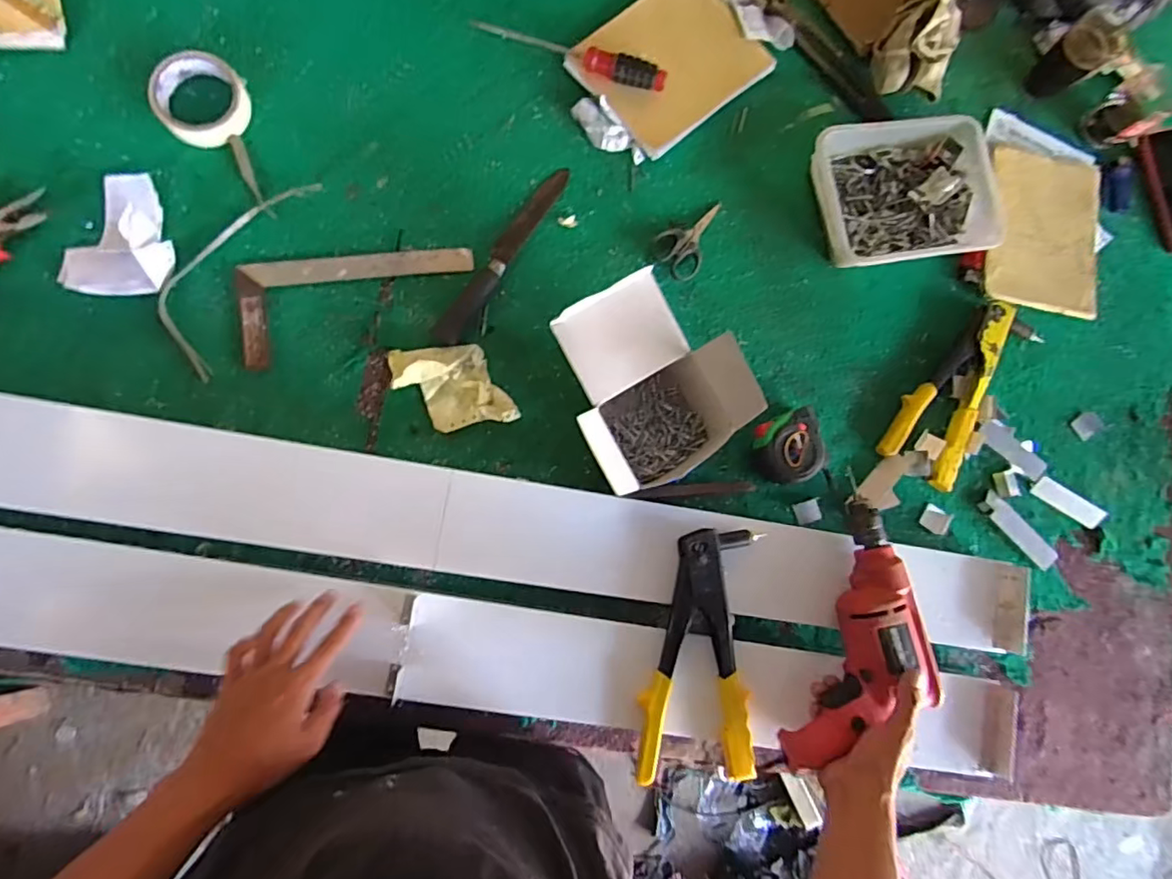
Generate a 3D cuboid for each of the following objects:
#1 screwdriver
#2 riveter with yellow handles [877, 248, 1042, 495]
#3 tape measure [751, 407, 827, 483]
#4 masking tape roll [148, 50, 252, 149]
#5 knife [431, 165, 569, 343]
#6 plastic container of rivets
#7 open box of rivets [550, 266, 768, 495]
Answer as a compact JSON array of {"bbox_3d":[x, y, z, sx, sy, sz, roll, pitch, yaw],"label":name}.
[{"bbox_3d":[-0.018,-0.455,0.675,0.232,0.030,0.030,20,81,-5],"label":"screwdriver"},{"bbox_3d":[0.467,-0.083,0.710,0.115,0.026,0.284,29,81,-4],"label":"riveter with yellow handles"},{"bbox_3d":[0.229,0.011,0.664,0.078,0.041,0.076,-24,87,-10],"label":"tape measure"},{"bbox_3d":[-0.412,-0.364,0.621,0.092,0.019,0.093,1,84,-8],"label":"masking tape roll"},{"bbox_3d":[-0.092,-0.211,0.651,0.029,0.018,0.246,32,80,-3],"label":"knife"},{"bbox_3d":[0.389,-0.301,0.713,0.230,0.047,0.169,-8,85,-9],"label":"plastic container of rivets"},{"bbox_3d":[0.055,-0.053,0.605,0.167,0.128,0.190,-29,88,-10],"label":"open box of rivets"}]

